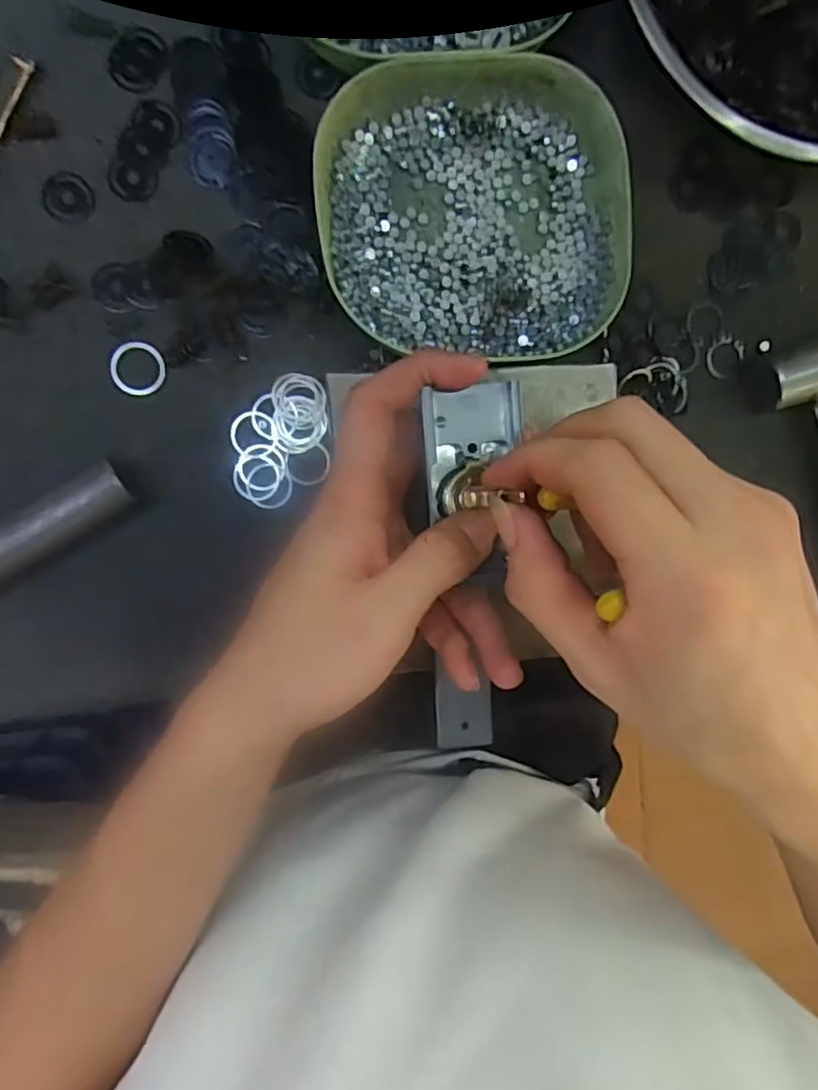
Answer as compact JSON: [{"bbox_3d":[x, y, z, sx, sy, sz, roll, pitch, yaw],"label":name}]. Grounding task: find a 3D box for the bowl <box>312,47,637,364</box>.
[{"bbox_3d":[0.032,-0.161,0.321,0.146,0.027,0.133,-5,96,-7],"label":"bowl"}]

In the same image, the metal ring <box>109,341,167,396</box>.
[{"bbox_3d":[-0.132,-0.086,0.318,0.025,0.004,0.026,-1,95,-8],"label":"metal ring"}]

